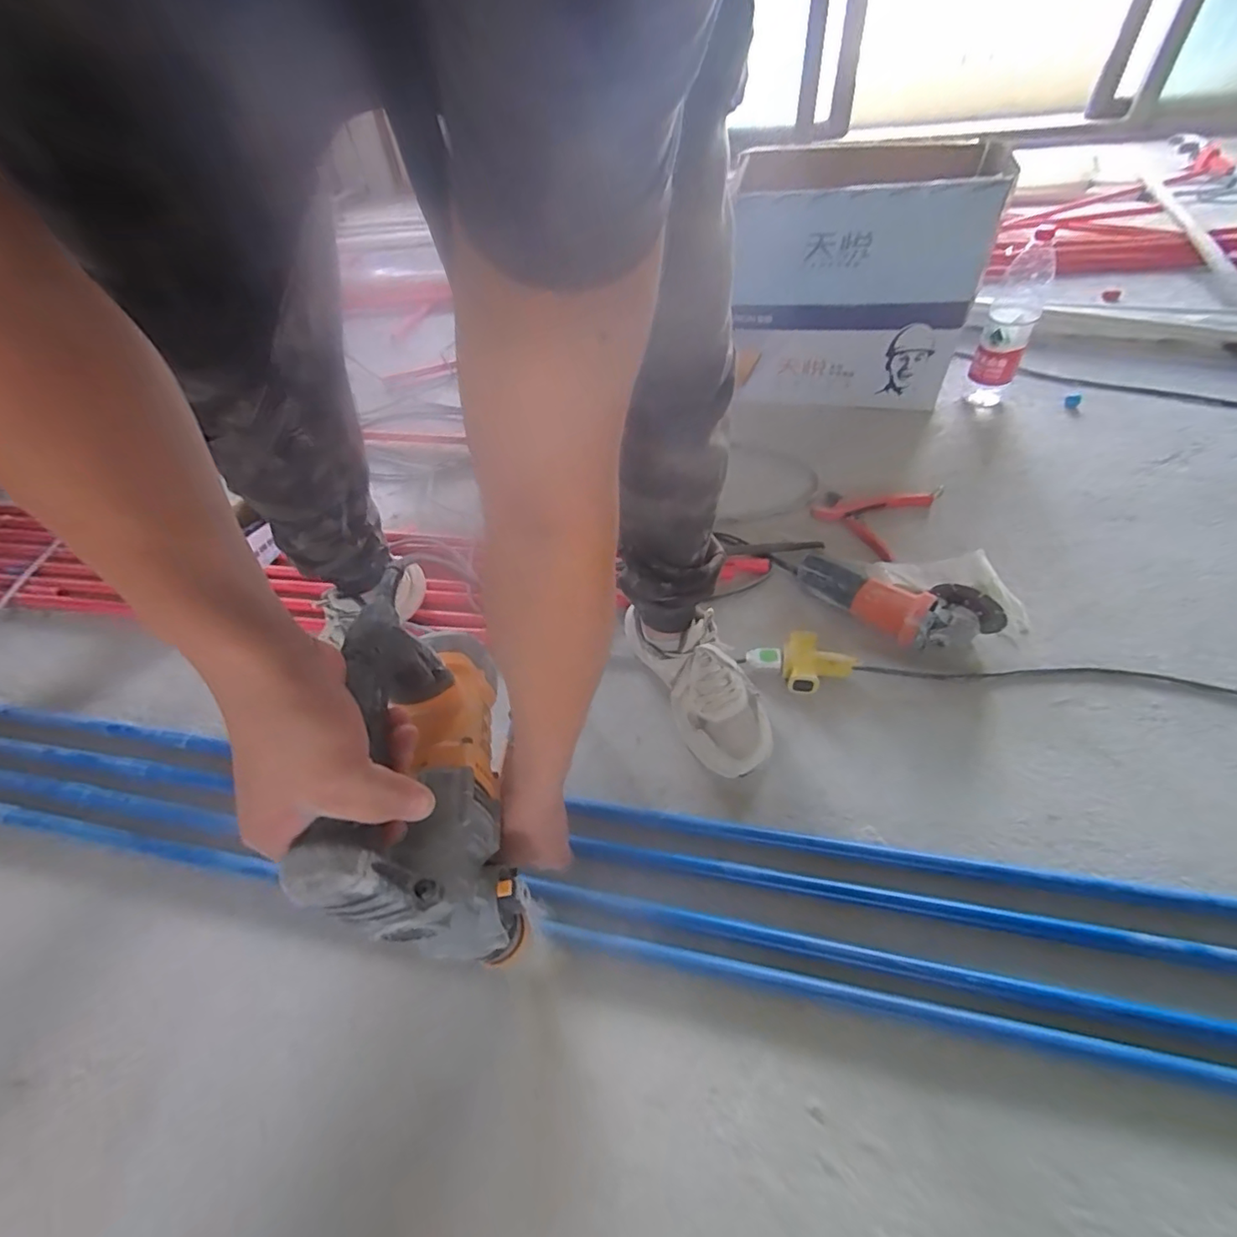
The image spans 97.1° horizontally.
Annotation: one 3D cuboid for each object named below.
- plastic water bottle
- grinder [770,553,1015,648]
[{"bbox_3d":[0.789,-0.585,1.105,0.090,0.279,0.099,21,52,24],"label":"plastic water bottle"},{"bbox_3d":[0.380,-0.031,0.811,0.321,0.080,0.122,20,52,24],"label":"grinder"}]

